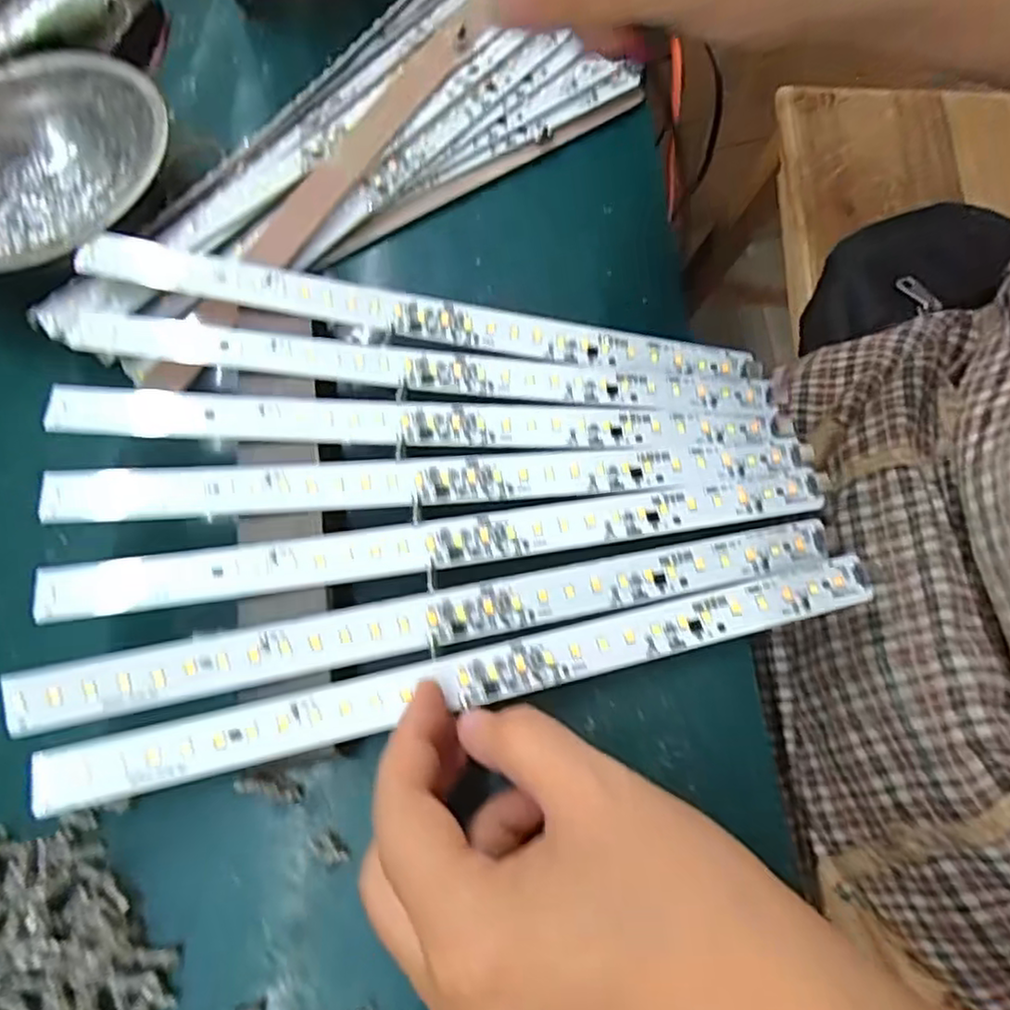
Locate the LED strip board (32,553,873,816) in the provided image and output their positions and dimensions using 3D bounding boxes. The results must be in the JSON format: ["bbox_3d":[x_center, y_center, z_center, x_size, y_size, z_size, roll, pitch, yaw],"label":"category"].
[{"bbox_3d":[-0.007,0.056,0.230,0.278,0.008,0.017,-12,69,-9],"label":"LED strip board"}]

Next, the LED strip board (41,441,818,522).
[{"bbox_3d":[-0.025,-0.010,0.256,0.275,0.006,0.020,-3,71,-5],"label":"LED strip board"}]

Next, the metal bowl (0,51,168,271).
[{"bbox_3d":[-0.215,-0.151,0.318,0.127,0.038,0.129,-23,70,-6],"label":"metal bowl"}]

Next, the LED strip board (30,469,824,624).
[{"bbox_3d":[-0.021,0.012,0.249,0.281,0.004,0.020,-8,67,-6],"label":"LED strip board"}]

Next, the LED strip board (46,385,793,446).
[{"bbox_3d":[-0.030,-0.033,0.267,0.281,0.004,0.020,2,69,-3],"label":"LED strip board"}]

